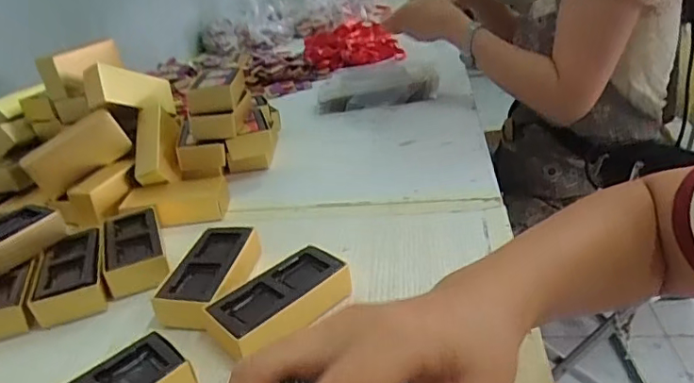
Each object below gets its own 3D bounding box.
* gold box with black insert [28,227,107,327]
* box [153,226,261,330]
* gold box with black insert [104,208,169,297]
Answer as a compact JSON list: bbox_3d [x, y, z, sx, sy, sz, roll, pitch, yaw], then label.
[{"bbox_3d":[-0.265,0.081,0.519,0.060,0.038,0.112,-15,28,-15],"label":"gold box with black insert"},{"bbox_3d":[-0.127,0.077,0.490,0.062,0.033,0.115,0,28,14],"label":"box"},{"bbox_3d":[-0.218,0.058,0.547,0.054,0.034,0.122,-16,29,-17],"label":"gold box with black insert"}]

